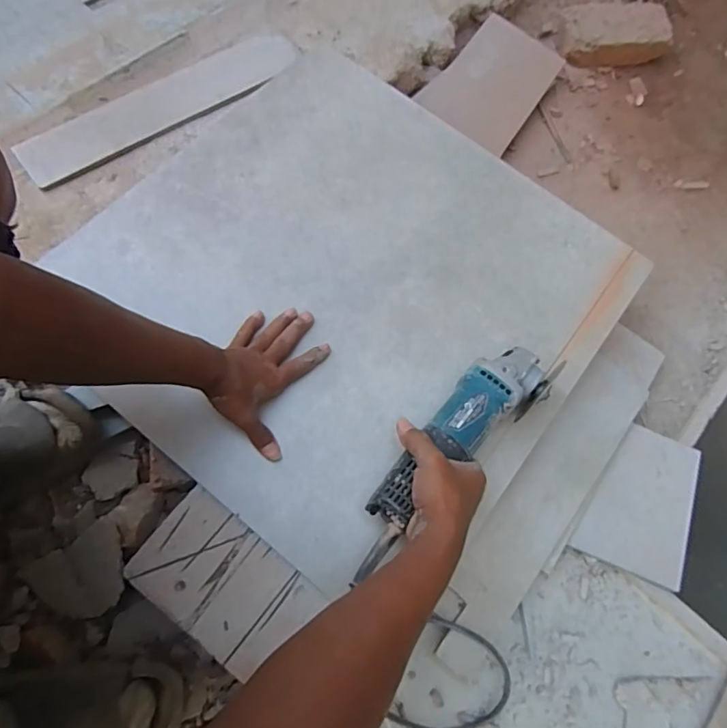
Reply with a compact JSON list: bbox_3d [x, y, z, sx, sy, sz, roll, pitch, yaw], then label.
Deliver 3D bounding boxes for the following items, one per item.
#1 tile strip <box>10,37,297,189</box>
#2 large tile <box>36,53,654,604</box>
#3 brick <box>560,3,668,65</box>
[{"bbox_3d":[-0.287,-0.382,0.744,0.421,0.013,0.096,-36,71,-17],"label":"tile strip"},{"bbox_3d":[-0.018,-0.106,0.650,0.584,0.013,0.591,39,71,10],"label":"large tile"},{"bbox_3d":[0.460,-0.614,0.954,0.191,0.061,0.108,-4,68,-5],"label":"brick"}]

